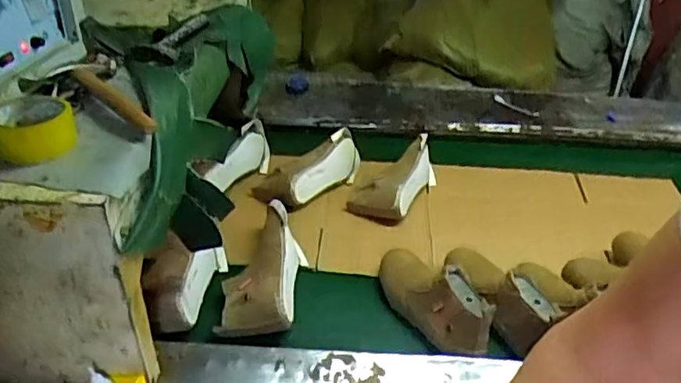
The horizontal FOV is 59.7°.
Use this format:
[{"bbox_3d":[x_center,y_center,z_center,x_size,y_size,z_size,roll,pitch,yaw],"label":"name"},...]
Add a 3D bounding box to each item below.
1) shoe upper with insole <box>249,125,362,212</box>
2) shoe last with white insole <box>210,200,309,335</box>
[{"bbox_3d":[-0.057,-0.056,1.352,0.122,0.095,0.278,30,44,35],"label":"shoe upper with insole"},{"bbox_3d":[-0.135,0.139,1.084,0.135,0.094,0.284,5,48,6],"label":"shoe last with white insole"}]

